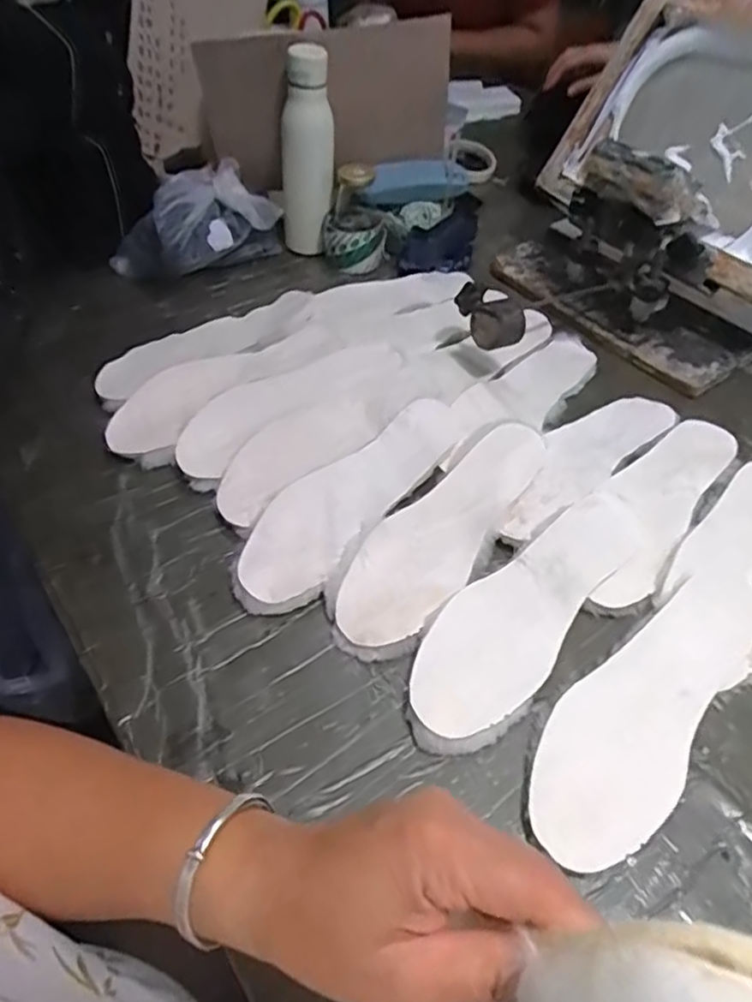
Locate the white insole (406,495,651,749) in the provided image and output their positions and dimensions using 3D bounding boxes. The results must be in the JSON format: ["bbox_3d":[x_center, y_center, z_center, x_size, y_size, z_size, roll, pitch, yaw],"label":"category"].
[{"bbox_3d":[0.121,0.084,0.522,0.089,0.022,0.265,36,57,26],"label":"white insole"}]

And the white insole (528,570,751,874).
[{"bbox_3d":[0.206,0.147,0.474,0.260,0.023,0.093,-33,57,-27],"label":"white insole"}]

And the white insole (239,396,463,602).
[{"bbox_3d":[-0.020,-0.015,0.602,0.086,0.015,0.270,31,54,23],"label":"white insole"}]

